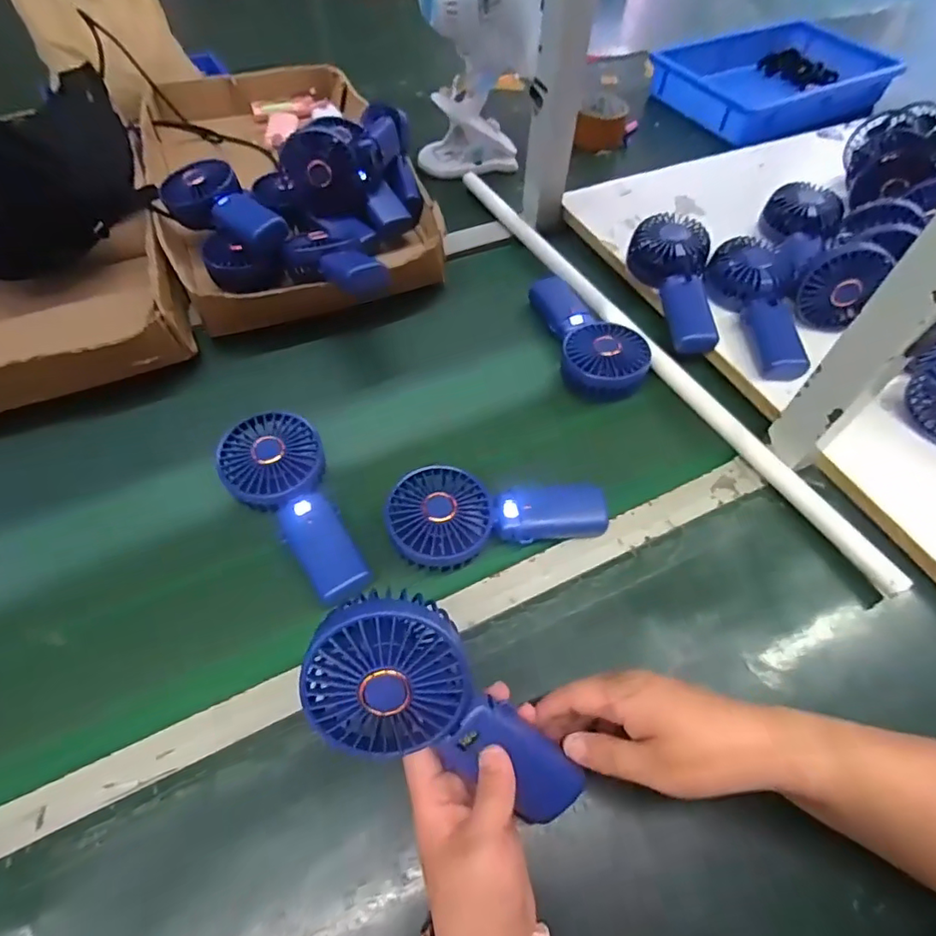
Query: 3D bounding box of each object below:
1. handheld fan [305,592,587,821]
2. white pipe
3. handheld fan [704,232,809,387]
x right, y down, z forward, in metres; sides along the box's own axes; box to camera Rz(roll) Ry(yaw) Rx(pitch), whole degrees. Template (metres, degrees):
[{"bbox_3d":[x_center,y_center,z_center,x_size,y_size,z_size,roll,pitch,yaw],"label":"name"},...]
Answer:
[{"bbox_3d":[-0.018,0.145,0.314,0.086,0.042,0.178,-36,103,3],"label":"handheld fan"},{"bbox_3d":[0.174,-0.149,0.594,0.020,0.018,0.675,-24,61,-17],"label":"white pipe"},{"bbox_3d":[0.304,-0.171,0.581,0.068,0.036,0.192,-2,57,-4],"label":"handheld fan"}]

